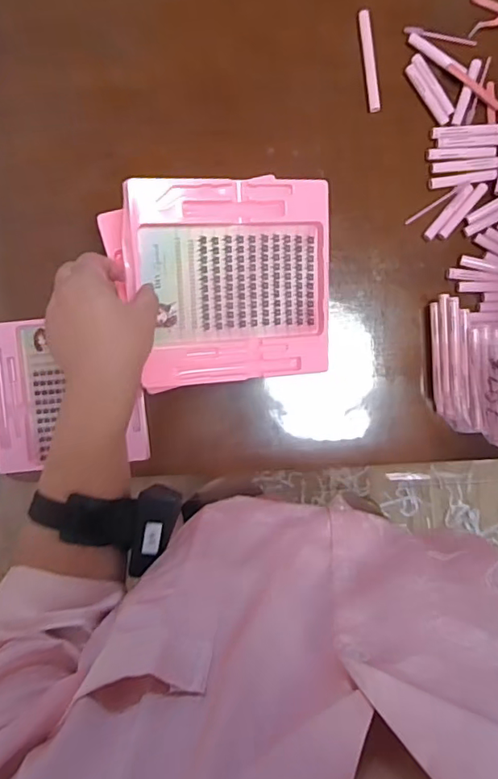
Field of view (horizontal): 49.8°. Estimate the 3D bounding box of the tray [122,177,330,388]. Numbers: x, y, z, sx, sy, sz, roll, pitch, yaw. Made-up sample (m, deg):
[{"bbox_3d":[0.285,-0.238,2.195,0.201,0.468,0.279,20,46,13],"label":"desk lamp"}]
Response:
[{"bbox_3d":[-0.016,-0.100,0.516,0.191,0.018,0.187,-5,105,-13],"label":"tray"}]

